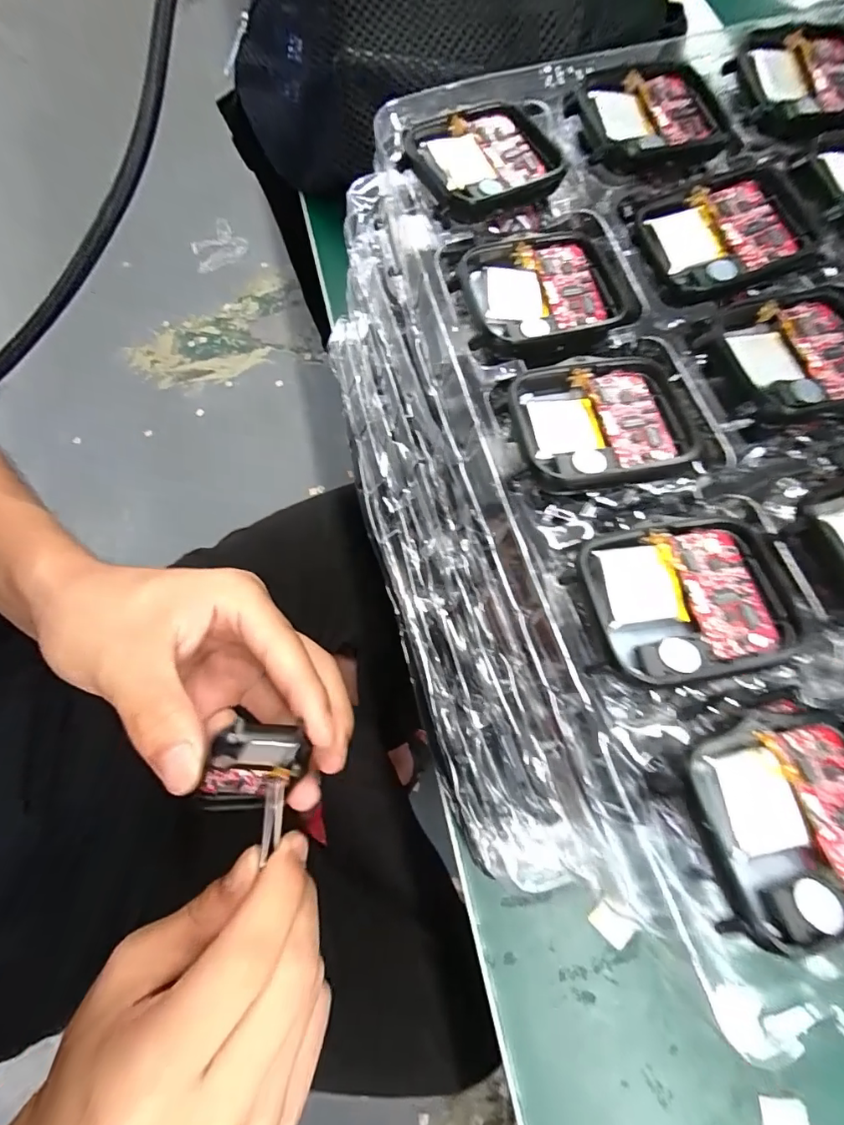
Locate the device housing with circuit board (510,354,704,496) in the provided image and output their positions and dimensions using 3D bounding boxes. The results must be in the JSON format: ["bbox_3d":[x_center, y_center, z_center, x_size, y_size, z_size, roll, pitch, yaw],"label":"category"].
[{"bbox_3d":[0.047,-0.038,0.129,0.044,0.007,0.039,-7,72,-1],"label":"device housing with circuit board"}]

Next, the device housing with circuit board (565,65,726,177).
[{"bbox_3d":[0.073,-0.143,0.160,0.043,0.006,0.039,-15,72,-3],"label":"device housing with circuit board"}]

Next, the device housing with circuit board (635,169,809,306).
[{"bbox_3d":[0.089,-0.097,0.146,0.048,0.004,0.037,-17,72,-4],"label":"device housing with circuit board"}]

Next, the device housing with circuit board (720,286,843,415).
[{"bbox_3d":[0.104,-0.057,0.132,0.044,0.005,0.035,-15,72,-3],"label":"device housing with circuit board"}]

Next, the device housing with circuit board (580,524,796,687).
[{"bbox_3d":[0.061,0.008,0.114,0.041,0.007,0.035,-11,72,-2],"label":"device housing with circuit board"}]

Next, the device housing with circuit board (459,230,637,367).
[{"bbox_3d":[0.035,-0.078,0.148,0.044,0.009,0.045,-11,72,-2],"label":"device housing with circuit board"}]

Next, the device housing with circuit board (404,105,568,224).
[{"bbox_3d":[0.020,-0.127,0.157,0.044,0.008,0.038,-20,73,-5],"label":"device housing with circuit board"}]

